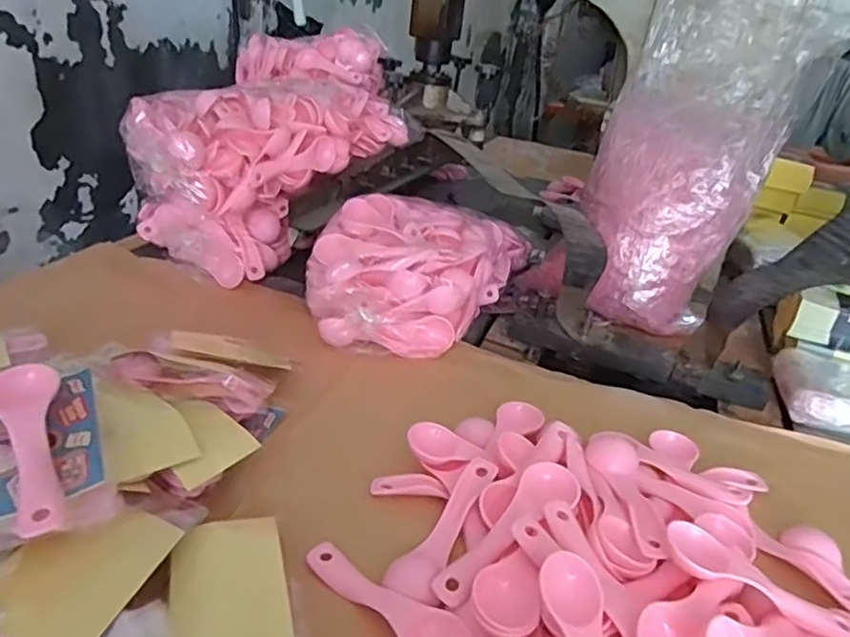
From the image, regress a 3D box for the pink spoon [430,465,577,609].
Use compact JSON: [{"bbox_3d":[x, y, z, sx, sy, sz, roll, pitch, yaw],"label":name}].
[{"bbox_3d":[0.050,0.122,0.366,0.111,0.020,0.034,-38,49,-26],"label":"pink spoon"}]

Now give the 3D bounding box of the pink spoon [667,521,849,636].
[{"bbox_3d":[0.188,0.149,0.343,0.116,0.016,0.026,29,32,2],"label":"pink spoon"}]

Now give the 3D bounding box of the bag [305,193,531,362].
[{"bbox_3d":[-0.006,-0.059,0.648,0.160,0.093,0.282,19,32,21],"label":"bag"}]

